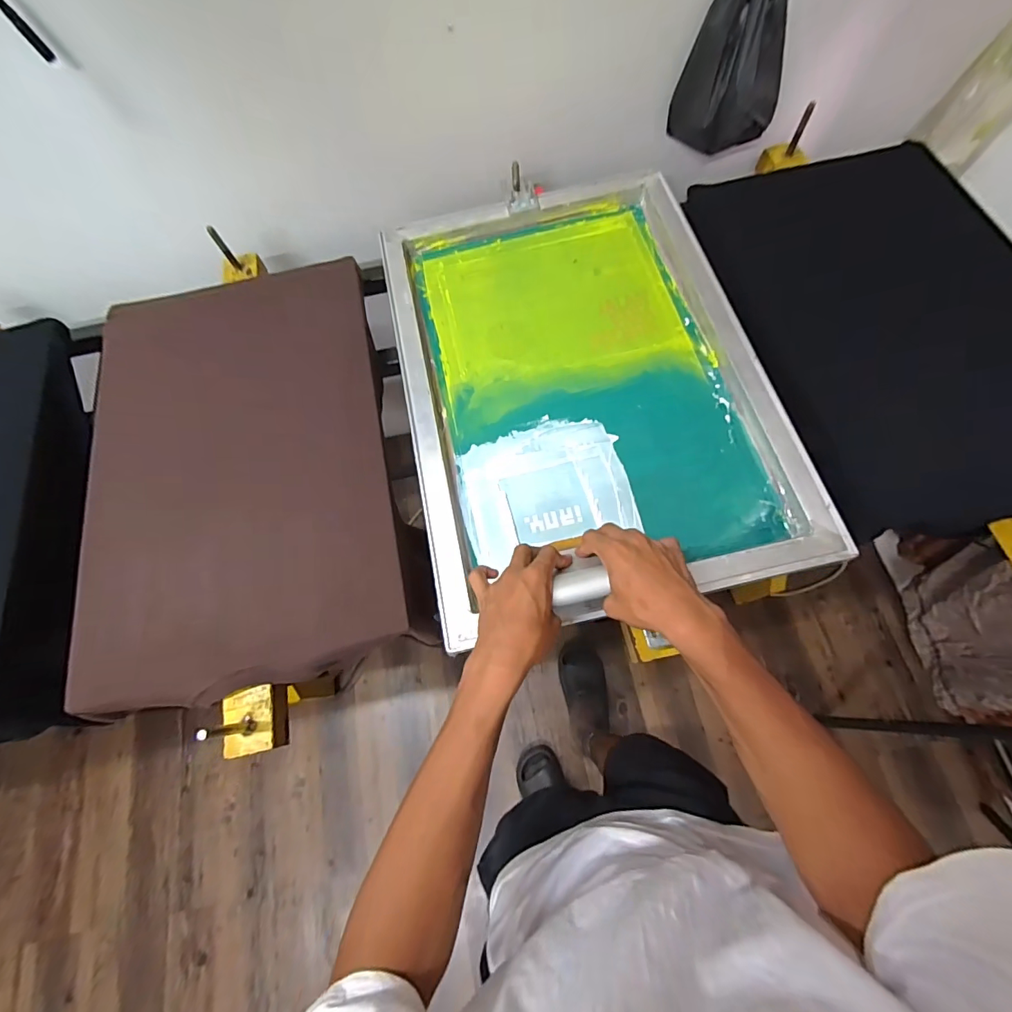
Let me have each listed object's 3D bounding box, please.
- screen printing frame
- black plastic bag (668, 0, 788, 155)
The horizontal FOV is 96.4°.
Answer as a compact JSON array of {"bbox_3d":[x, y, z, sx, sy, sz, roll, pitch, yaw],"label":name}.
[{"bbox_3d":[0.097,-0.190,0.628,0.467,0.051,0.649,-12,71,-2],"label":"screen printing frame"},{"bbox_3d":[0.348,-0.668,0.681,0.158,0.220,0.096,23,73,10],"label":"black plastic bag"}]

